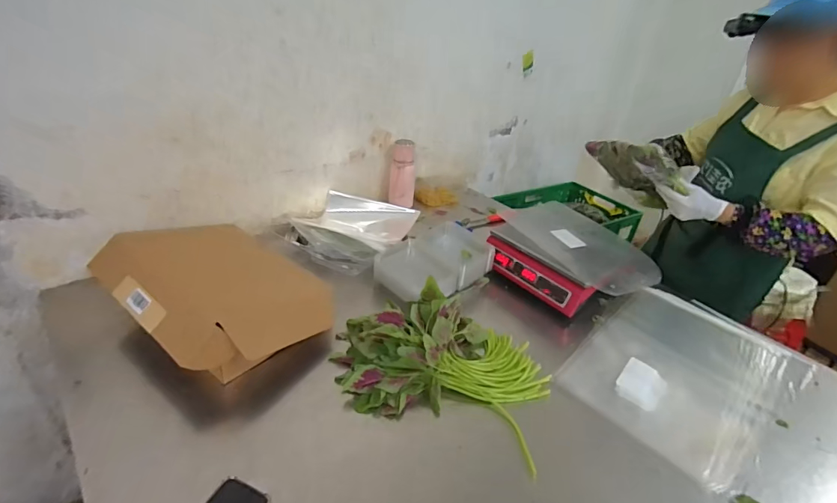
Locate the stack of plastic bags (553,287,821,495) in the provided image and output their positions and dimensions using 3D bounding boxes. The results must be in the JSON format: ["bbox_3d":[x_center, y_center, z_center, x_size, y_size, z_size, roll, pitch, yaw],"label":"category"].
[{"bbox_3d":[0.583,0.243,0.931,0.533,0.018,0.364,-17,39,-34],"label":"stack of plastic bags"}]

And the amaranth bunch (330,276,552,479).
[{"bbox_3d":[0.043,0.192,0.834,0.431,0.100,0.315,17,33,17],"label":"amaranth bunch"}]

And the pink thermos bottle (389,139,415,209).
[{"bbox_3d":[-0.051,-0.243,1.361,0.086,0.202,0.069,5,31,-2],"label":"pink thermos bottle"}]

